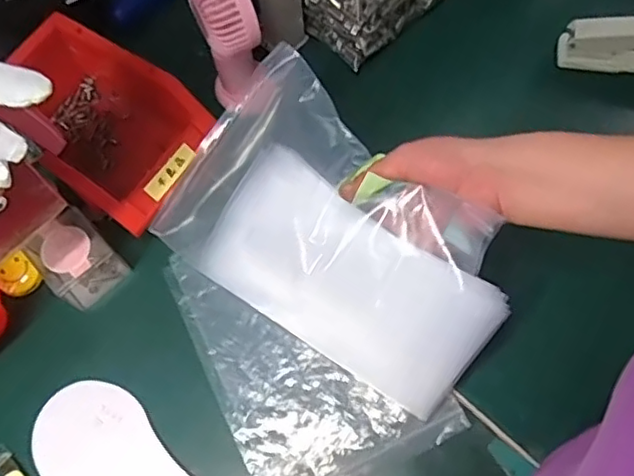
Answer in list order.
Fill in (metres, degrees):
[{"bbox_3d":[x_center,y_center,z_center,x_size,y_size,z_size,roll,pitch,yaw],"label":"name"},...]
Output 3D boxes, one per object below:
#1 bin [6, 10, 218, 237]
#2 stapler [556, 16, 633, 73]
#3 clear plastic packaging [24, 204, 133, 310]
[{"bbox_3d":[-0.193,-0.101,0.566,0.183,0.078,0.120,33,74,15],"label":"bin"},{"bbox_3d":[0.297,-0.183,0.591,0.121,0.052,0.035,6,69,5],"label":"stapler"},{"bbox_3d":[-0.204,0.016,0.535,0.059,0.056,0.058,-39,71,-12],"label":"clear plastic packaging"}]

